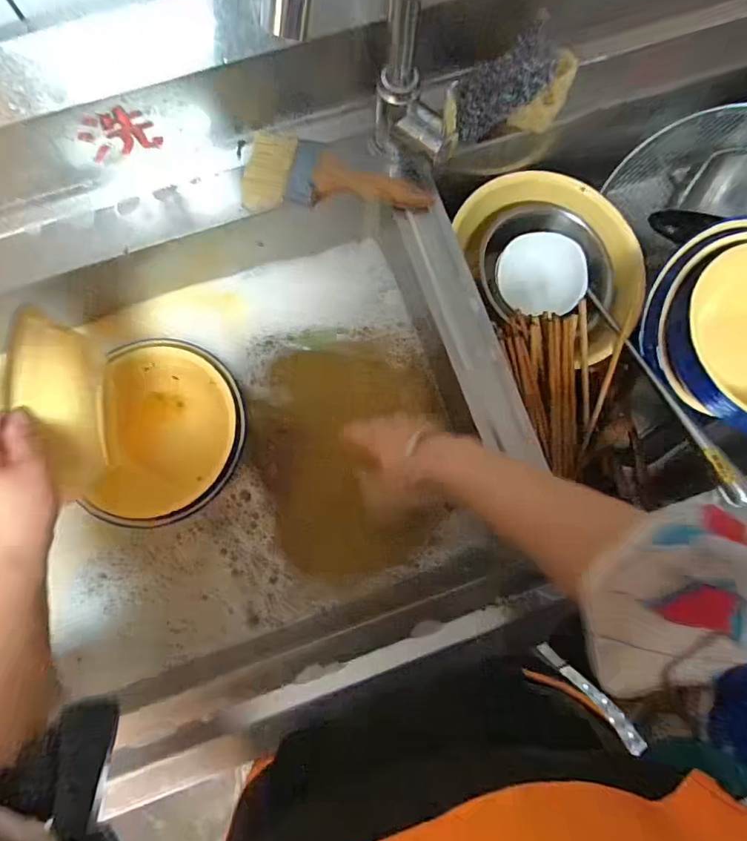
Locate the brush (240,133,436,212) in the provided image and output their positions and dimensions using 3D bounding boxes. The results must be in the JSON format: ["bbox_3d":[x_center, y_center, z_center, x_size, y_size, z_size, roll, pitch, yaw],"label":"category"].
[{"bbox_3d":[-0.037,-0.249,0.488,0.188,0.025,0.071,2,81,-1],"label":"brush"}]

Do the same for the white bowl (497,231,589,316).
[{"bbox_3d":[0.218,-0.191,0.628,0.112,0.046,0.093,12,81,0],"label":"white bowl"}]

